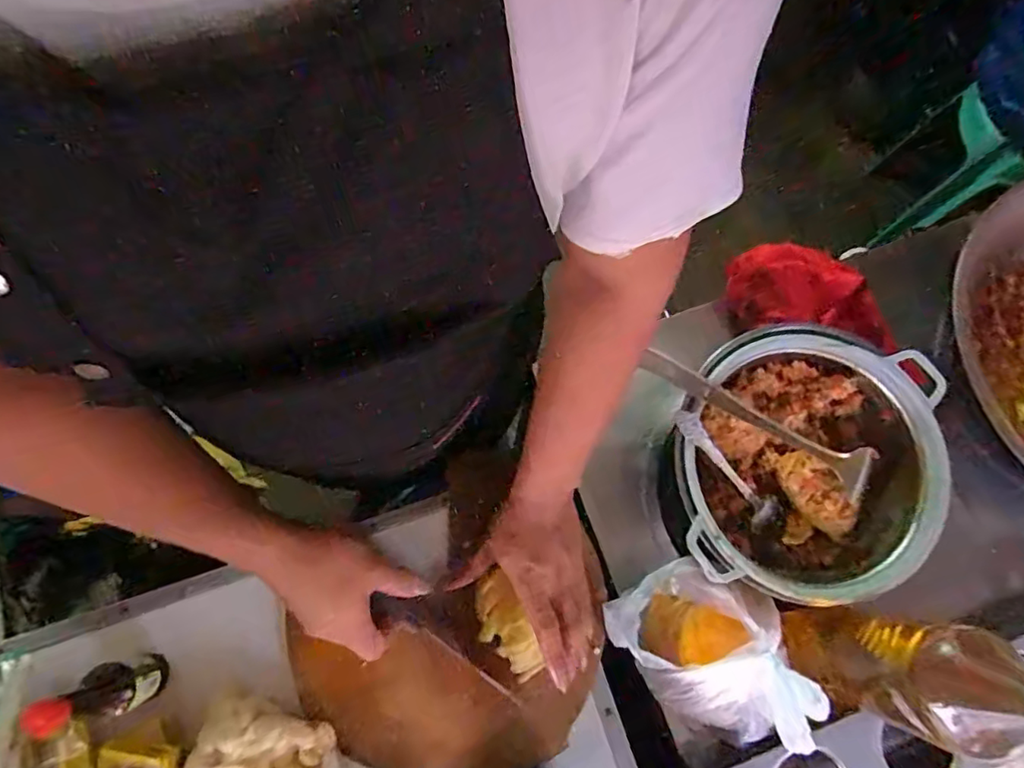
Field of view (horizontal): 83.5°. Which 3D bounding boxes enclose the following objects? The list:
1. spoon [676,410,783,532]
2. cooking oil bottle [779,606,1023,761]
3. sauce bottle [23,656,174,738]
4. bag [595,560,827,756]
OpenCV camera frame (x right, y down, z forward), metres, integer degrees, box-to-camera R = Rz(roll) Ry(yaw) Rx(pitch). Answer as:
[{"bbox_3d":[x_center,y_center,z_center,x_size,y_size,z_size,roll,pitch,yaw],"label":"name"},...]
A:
[{"bbox_3d":[0.228,0.093,0.598,0.178,0.019,0.039,46,76,-17],"label":"spoon"},{"bbox_3d":[0.324,0.238,0.474,0.101,0.270,0.086,18,74,4],"label":"cooking oil bottle"},{"bbox_3d":[-0.364,0.276,0.512,0.037,0.146,0.044,-27,76,-9],"label":"sauce bottle"},{"bbox_3d":[0.196,0.265,0.558,0.121,0.157,0.175,-39,78,-12],"label":"bag"}]

